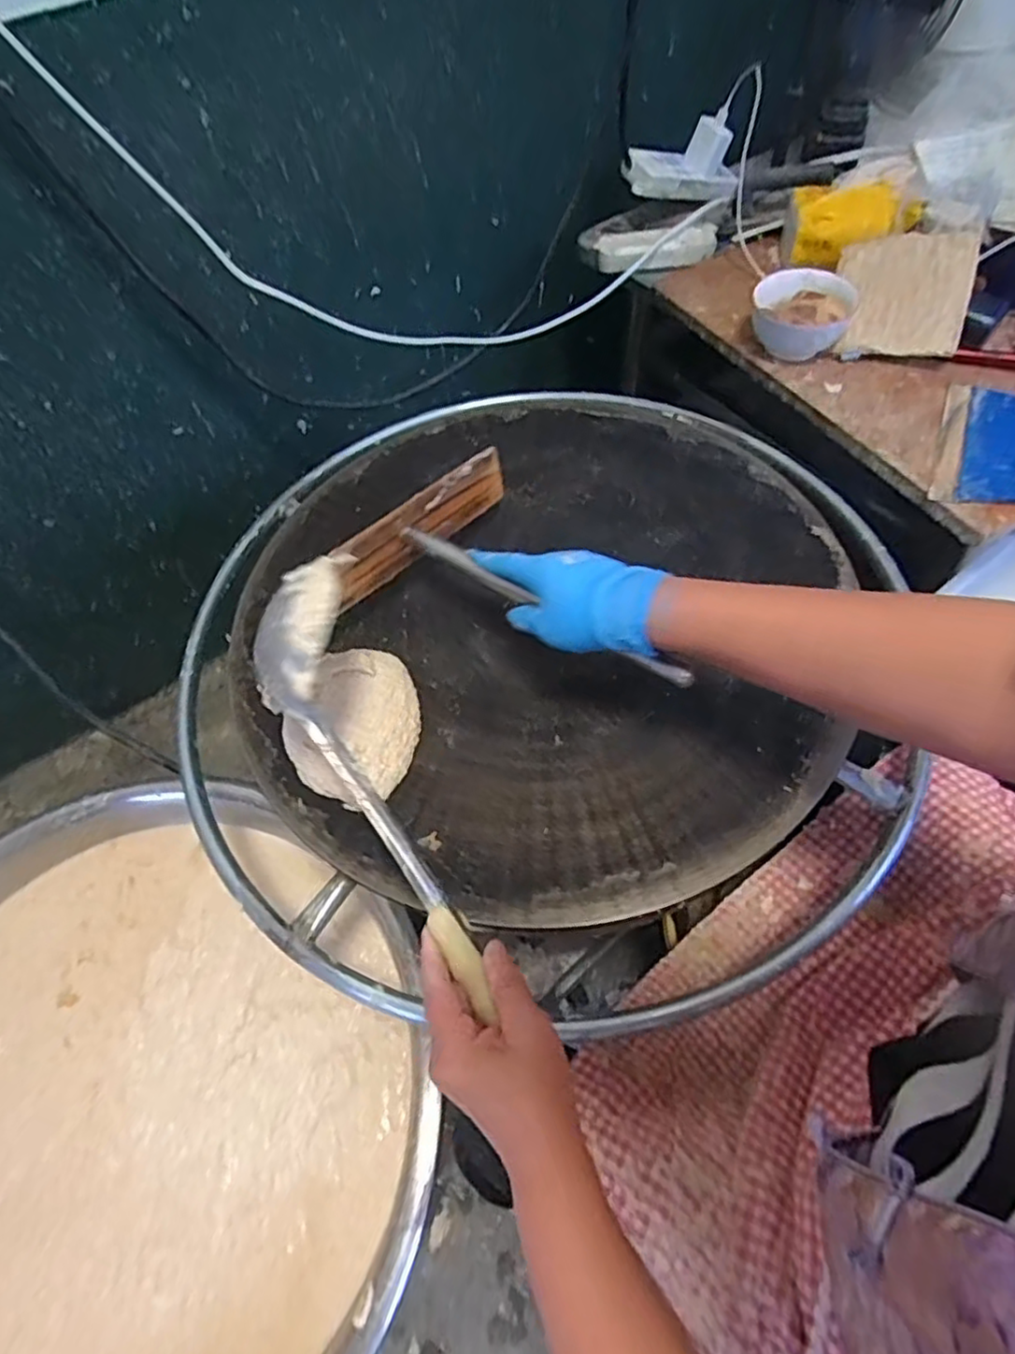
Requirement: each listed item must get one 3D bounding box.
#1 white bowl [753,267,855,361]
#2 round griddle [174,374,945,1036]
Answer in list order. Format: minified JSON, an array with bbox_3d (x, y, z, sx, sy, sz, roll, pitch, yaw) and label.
[{"bbox_3d":[0.361,-0.449,0.822,0.112,0.064,0.112,-2,59,3],"label":"white bowl"},{"bbox_3d":[0.015,-0.054,0.648,0.657,0.065,0.673,-2,59,3],"label":"round griddle"}]

